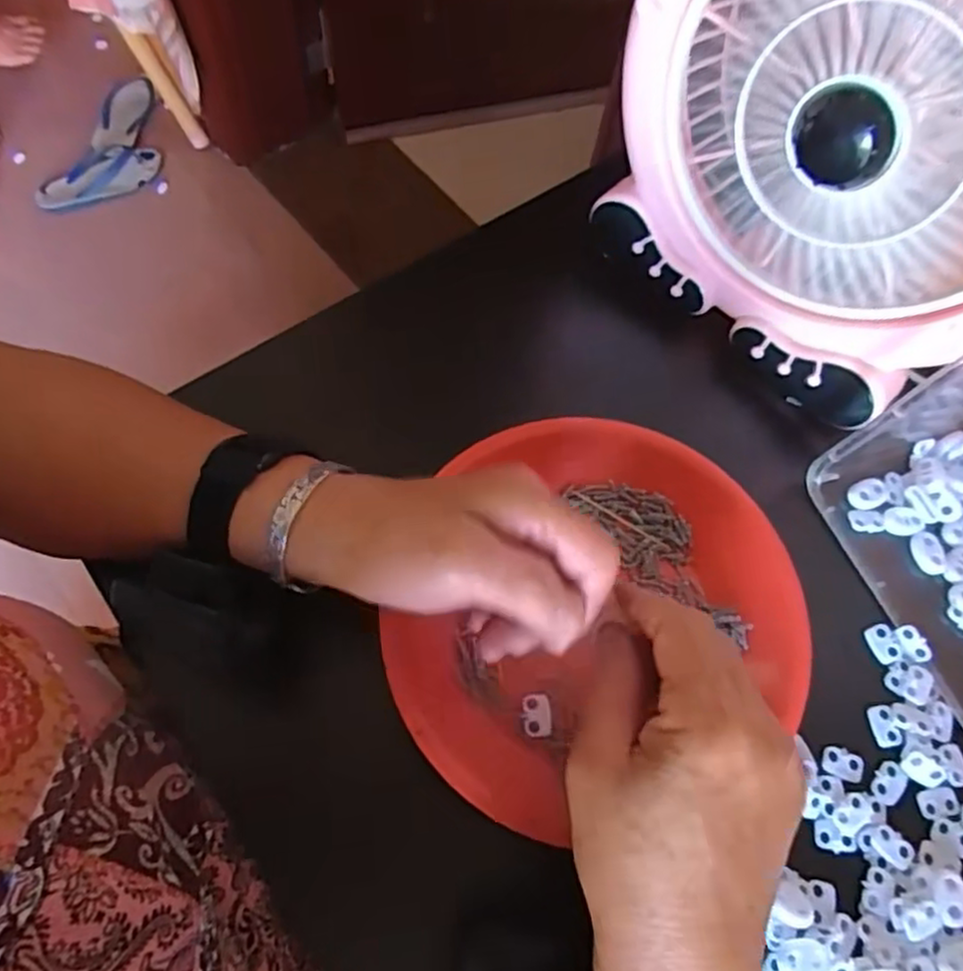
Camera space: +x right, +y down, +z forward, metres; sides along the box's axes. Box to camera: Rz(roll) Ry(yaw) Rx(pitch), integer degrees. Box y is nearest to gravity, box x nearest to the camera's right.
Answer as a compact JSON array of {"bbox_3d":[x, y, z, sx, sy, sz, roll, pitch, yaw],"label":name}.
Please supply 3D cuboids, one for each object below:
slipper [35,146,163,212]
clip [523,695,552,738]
[{"bbox_3d":[-0.762,-0.614,1.398,0.244,0.061,0.092,-20,71,-12],"label":"slipper"},{"bbox_3d":[0.026,0.106,0.322,0.012,0.004,0.018,-1,68,-5],"label":"clip"}]

